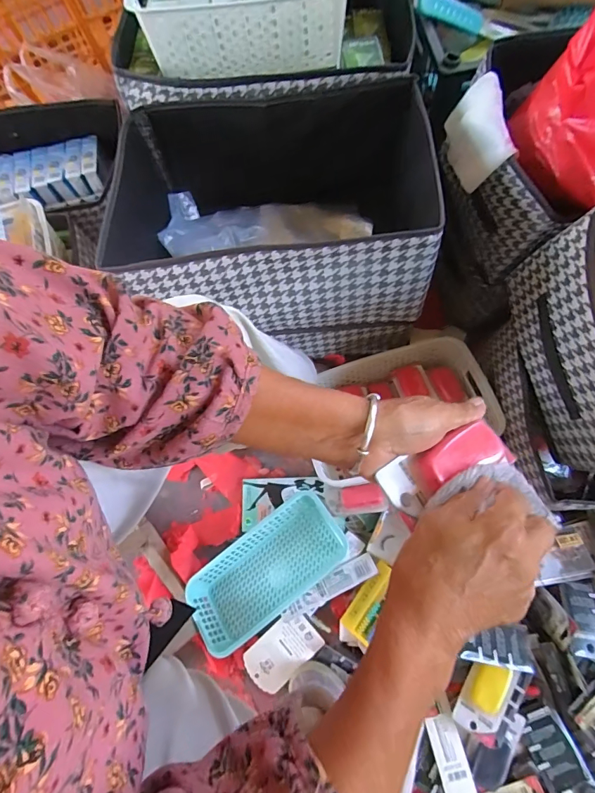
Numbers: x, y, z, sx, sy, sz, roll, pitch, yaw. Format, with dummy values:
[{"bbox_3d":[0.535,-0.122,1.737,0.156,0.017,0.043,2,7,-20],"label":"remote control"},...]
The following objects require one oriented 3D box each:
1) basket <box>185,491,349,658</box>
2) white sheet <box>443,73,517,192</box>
[{"bbox_3d":[-0.050,0.285,0.666,0.266,0.069,0.132,-37,81,-8],"label":"basket"},{"bbox_3d":[0.239,-0.354,0.542,0.018,0.085,0.128,3,67,-35],"label":"white sheet"}]

